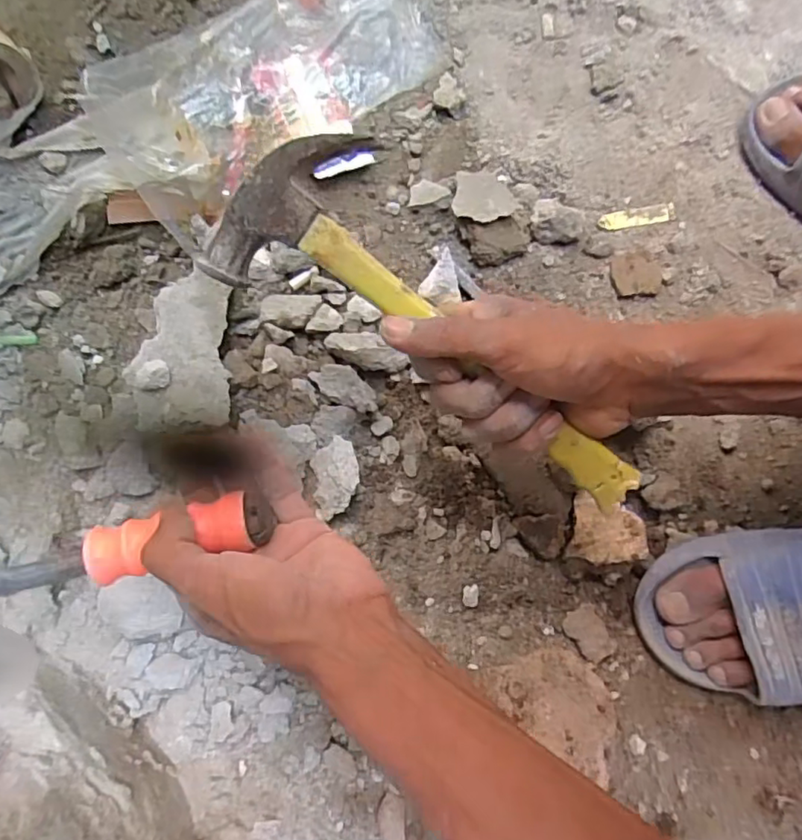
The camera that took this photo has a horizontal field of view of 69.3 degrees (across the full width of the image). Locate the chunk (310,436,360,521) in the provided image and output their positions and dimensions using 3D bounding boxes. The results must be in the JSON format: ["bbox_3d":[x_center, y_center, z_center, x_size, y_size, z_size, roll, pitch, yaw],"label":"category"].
[{"bbox_3d":[-0.047,0.040,0.412,0.035,0.026,0.053,-8,79,-3],"label":"chunk"}]

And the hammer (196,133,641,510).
[{"bbox_3d":[0.031,-0.057,0.327,0.271,0.032,0.091,31,108,-2],"label":"hammer"}]

